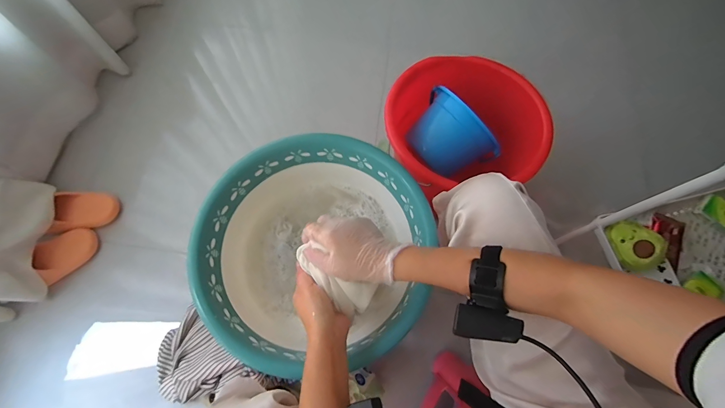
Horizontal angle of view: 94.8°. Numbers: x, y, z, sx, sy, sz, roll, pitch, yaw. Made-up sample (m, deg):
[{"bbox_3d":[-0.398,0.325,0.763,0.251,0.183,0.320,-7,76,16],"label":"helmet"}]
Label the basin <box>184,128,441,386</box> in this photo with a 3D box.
[{"bbox_3d":[-0.082,0.074,0.561,0.341,0.118,0.360,0,70,0],"label":"basin"}]

